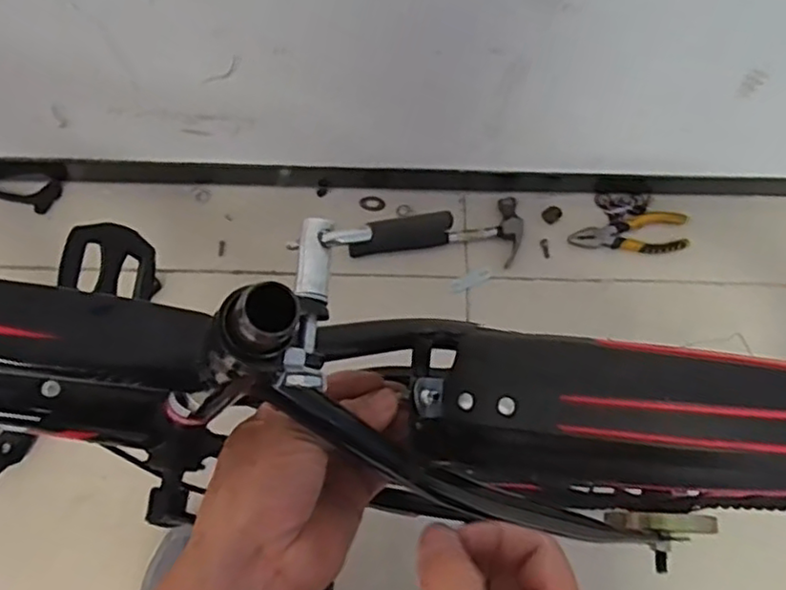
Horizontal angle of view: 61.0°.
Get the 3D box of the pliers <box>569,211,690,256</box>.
[{"bbox_3d":[0.311,-0.081,0.880,0.150,0.015,0.056,-1,74,-2],"label":"pliers"}]

